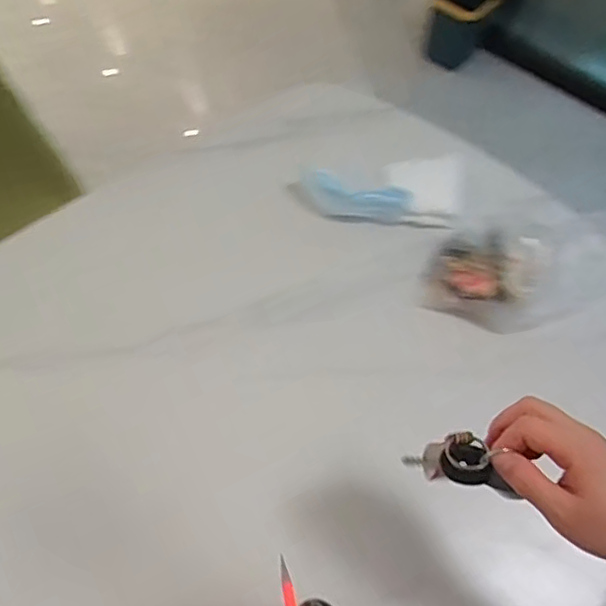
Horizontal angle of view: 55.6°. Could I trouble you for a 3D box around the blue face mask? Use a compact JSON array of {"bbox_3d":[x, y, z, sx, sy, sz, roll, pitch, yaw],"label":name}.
[{"bbox_3d":[0.064,-0.149,0.786,0.152,0.025,0.074,27,63,17],"label":"blue face mask"}]

